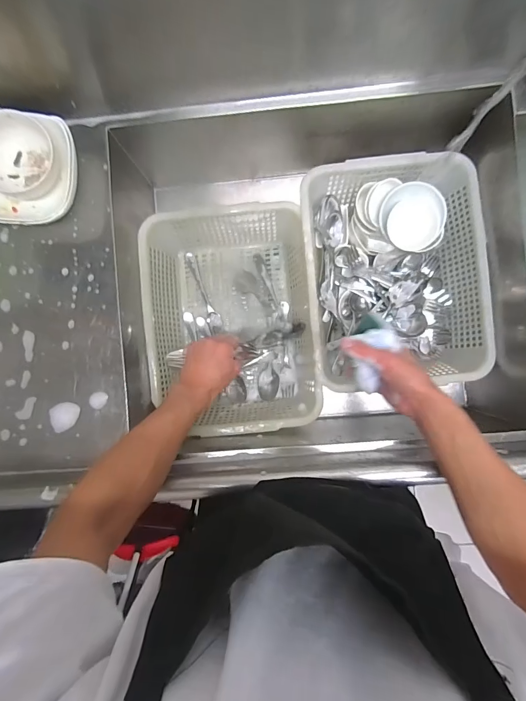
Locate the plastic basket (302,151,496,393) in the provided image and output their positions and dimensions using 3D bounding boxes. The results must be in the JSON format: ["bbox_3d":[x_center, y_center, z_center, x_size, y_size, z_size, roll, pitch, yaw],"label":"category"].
[{"bbox_3d":[0.231,-0.142,0.656,0.297,0.099,0.383,-5,88,3],"label":"plastic basket"}]

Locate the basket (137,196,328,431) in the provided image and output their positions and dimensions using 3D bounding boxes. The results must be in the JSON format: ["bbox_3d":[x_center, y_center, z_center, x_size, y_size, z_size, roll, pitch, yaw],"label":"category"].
[{"bbox_3d":[-0.057,-0.053,0.672,0.292,0.139,0.394,-7,88,3],"label":"basket"}]

